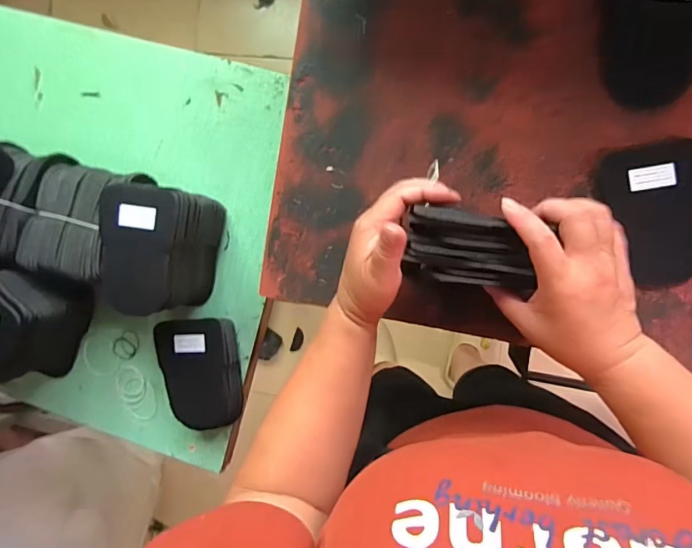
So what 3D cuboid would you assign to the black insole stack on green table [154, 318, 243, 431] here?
[{"bbox_3d":[-0.186,0.126,0.567,0.091,0.045,0.137,-3,93,8],"label":"black insole stack on green table"}]

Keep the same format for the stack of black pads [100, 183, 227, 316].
[{"bbox_3d":[-0.216,-0.029,0.527,0.093,0.123,0.141,13,95,7],"label":"stack of black pads"}]

